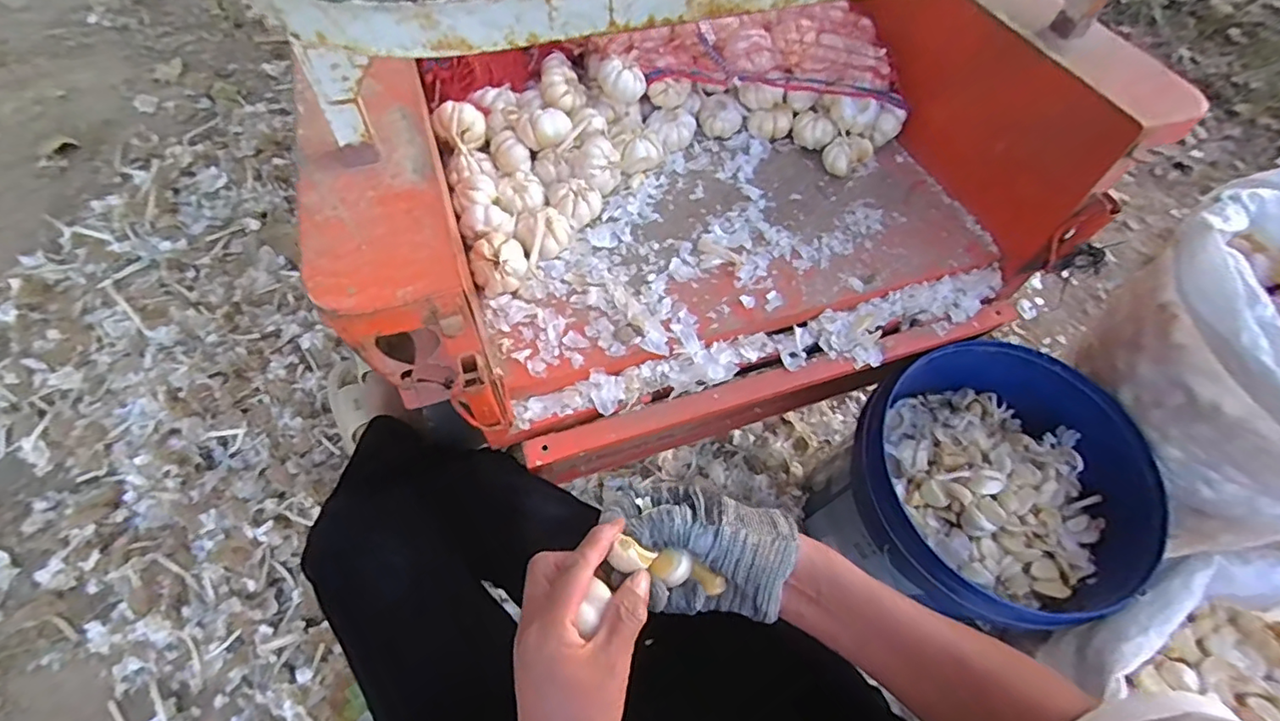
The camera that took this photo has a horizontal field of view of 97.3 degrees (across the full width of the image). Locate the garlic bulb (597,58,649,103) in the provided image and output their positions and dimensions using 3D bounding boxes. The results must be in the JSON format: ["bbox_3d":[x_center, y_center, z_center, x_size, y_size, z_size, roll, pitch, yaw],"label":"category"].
[{"bbox_3d":[-0.022,-0.349,0.698,0.060,0.035,0.042,2,60,-4],"label":"garlic bulb"}]

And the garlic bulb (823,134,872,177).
[{"bbox_3d":[0.267,-0.268,0.732,0.067,0.036,0.047,-35,68,-22],"label":"garlic bulb"}]

